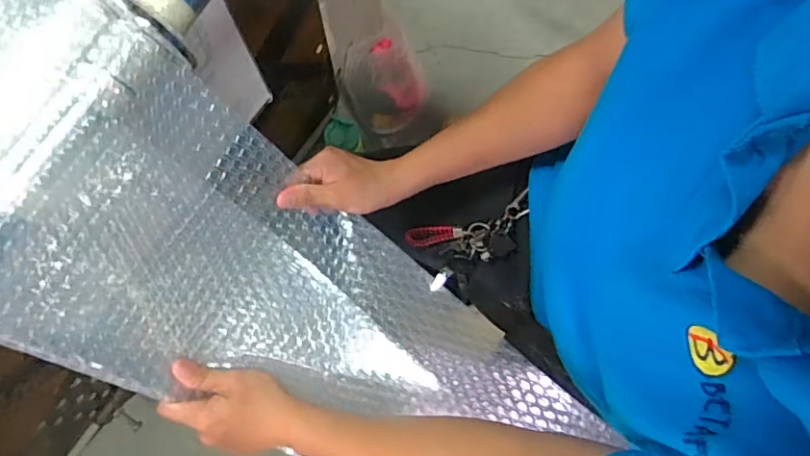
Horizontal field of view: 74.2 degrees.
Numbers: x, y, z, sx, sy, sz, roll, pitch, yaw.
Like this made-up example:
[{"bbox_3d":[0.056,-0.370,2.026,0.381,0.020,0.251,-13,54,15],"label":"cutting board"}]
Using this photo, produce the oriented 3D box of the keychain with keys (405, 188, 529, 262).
[{"bbox_3d":[0.060,0.004,0.554,0.149,0.017,0.056,-9,74,37],"label":"keychain with keys"}]

